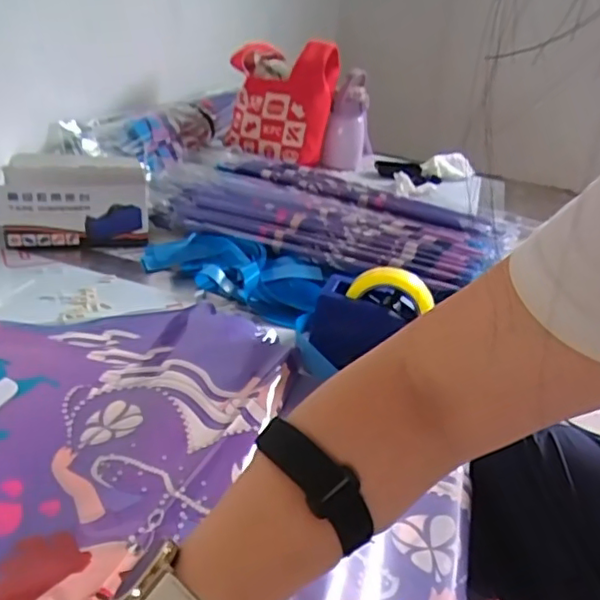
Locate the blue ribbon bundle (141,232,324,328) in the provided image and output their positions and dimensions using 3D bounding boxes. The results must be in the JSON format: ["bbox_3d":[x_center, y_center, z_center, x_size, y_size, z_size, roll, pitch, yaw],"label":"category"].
[{"bbox_3d":[-0.097,-0.044,0.898,0.282,0.034,0.134,18,33,18],"label":"blue ribbon bundle"}]

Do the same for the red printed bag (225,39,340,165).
[{"bbox_3d":[-0.040,-0.468,1.410,0.242,0.213,0.228,5,31,-3],"label":"red printed bag"}]

